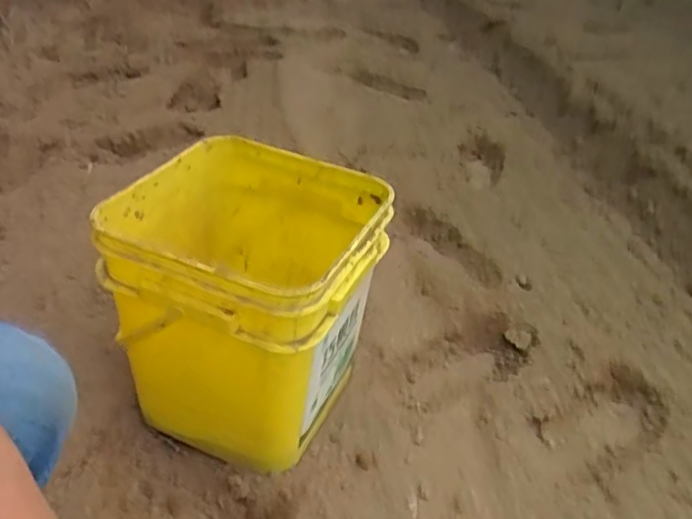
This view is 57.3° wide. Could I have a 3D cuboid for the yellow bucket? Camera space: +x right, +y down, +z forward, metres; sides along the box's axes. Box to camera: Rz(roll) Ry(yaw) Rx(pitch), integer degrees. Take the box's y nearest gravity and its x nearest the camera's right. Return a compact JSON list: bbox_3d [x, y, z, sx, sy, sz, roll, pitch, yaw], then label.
[{"bbox_3d":[-0.109,0.058,0.699,0.234,0.306,0.234,15,36,20],"label":"yellow bucket"}]

